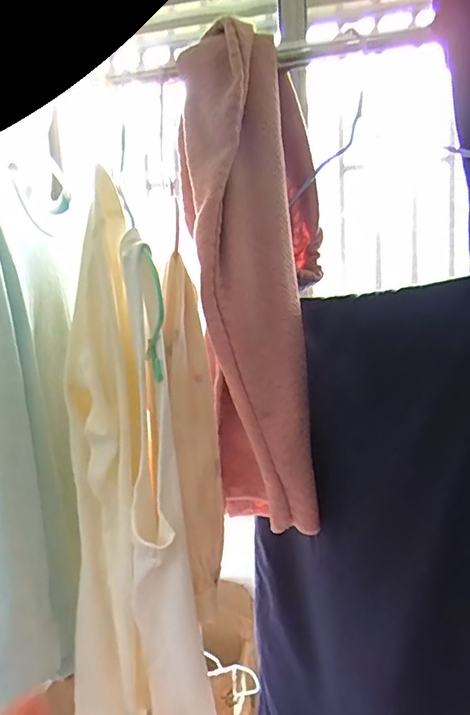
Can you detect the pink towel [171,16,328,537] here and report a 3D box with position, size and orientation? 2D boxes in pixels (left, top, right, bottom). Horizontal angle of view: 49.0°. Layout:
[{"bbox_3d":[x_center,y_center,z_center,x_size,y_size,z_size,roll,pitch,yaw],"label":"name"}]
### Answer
[{"bbox_3d":[0.022,-0.063,0.470,0.107,0.403,0.105,-1,5,4],"label":"pink towel"}]

